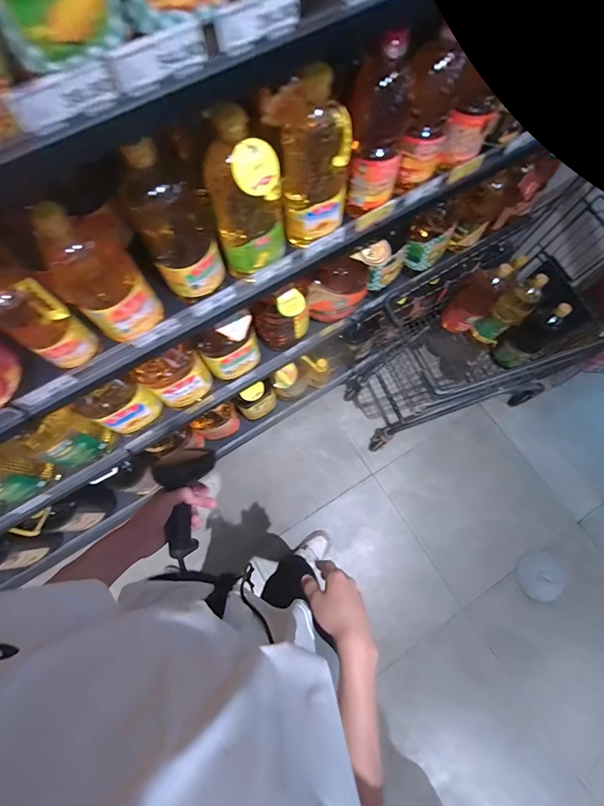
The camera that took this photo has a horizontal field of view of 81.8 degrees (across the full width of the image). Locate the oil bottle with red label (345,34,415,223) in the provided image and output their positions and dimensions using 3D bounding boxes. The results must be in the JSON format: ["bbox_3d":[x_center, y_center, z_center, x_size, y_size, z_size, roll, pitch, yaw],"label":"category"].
[{"bbox_3d":[0.136,-0.488,0.627,0.105,0.262,0.107,8,73,2],"label":"oil bottle with red label"}]

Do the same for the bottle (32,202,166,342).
[{"bbox_3d":[-0.320,-0.204,0.555,0.105,0.233,0.090,-24,75,-7],"label":"bottle"}]

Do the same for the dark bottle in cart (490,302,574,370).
[{"bbox_3d":[0.694,-0.199,1.054,0.095,0.258,0.095,-39,77,-11],"label":"dark bottle in cart"}]

